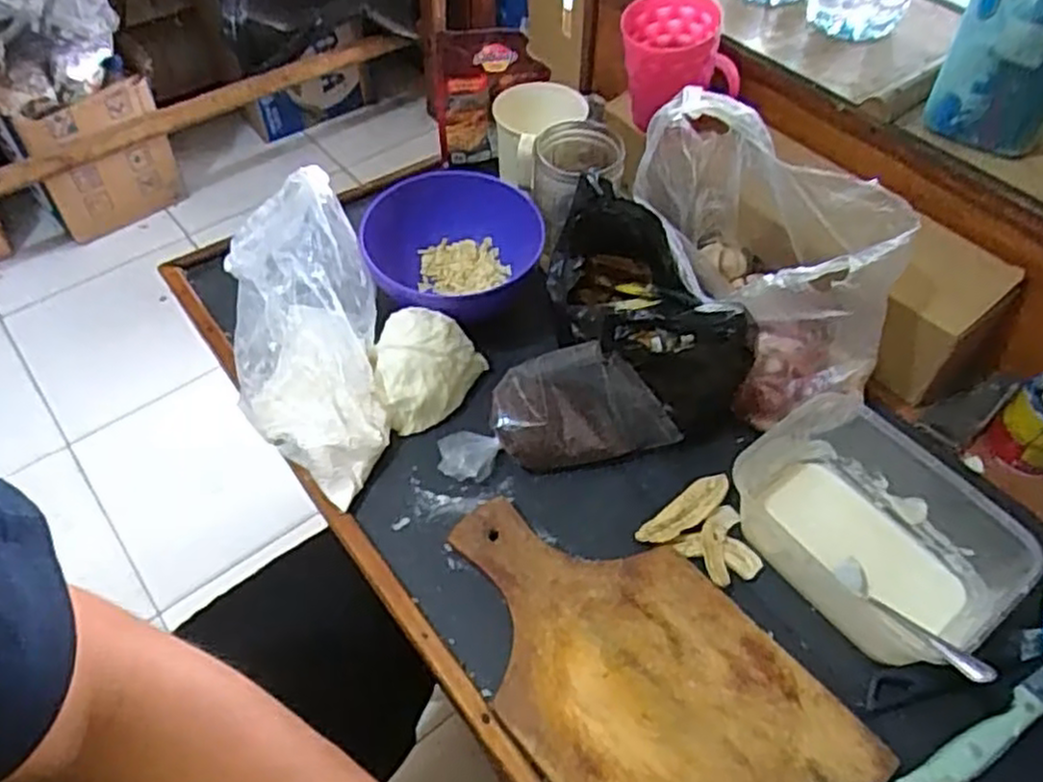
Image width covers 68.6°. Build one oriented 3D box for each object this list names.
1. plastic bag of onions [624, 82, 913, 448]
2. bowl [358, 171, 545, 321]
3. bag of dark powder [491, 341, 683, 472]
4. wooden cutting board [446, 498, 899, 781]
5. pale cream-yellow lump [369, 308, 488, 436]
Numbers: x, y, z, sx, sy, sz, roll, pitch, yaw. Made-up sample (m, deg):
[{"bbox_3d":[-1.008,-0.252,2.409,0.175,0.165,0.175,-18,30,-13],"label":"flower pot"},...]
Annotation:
[{"bbox_3d":[0.186,-0.104,0.563,0.145,0.207,0.190,-29,57,-21],"label":"plastic bag of onions"},{"bbox_3d":[-0.056,-0.112,0.662,0.153,0.070,0.147,-2,51,-2],"label":"bowl"},{"bbox_3d":[0.047,0.017,0.570,0.135,0.091,0.058,4,51,3],"label":"bag of dark powder"},{"bbox_3d":[0.069,0.175,0.491,0.158,0.010,0.282,-33,59,-24],"label":"wooden cutting board"},{"bbox_3d":[-0.072,-0.019,0.611,0.089,0.068,0.074,-16,53,-13],"label":"pale cream-yellow lump"}]

